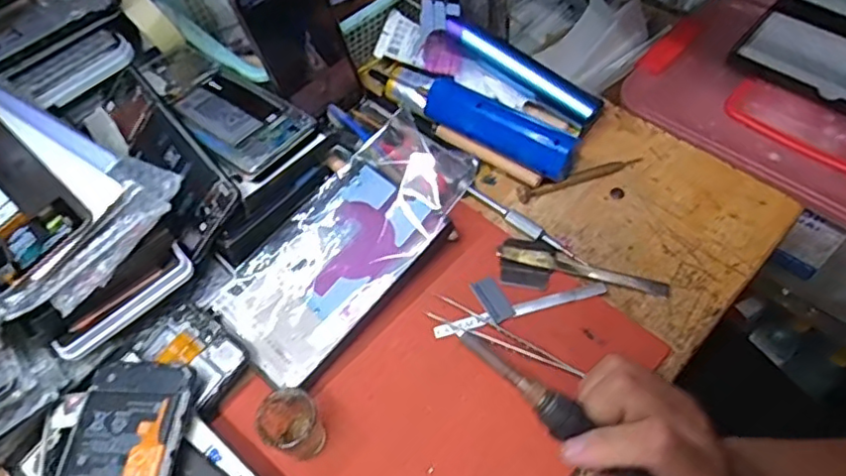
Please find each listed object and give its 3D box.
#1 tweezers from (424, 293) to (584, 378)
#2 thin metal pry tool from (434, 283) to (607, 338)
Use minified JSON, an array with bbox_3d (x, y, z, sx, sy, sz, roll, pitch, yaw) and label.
[{"bbox_3d":[0.056,0.070,0.433,0.115,0.010,0.019,25,63,20],"label":"tweezers"},{"bbox_3d":[0.071,0.052,0.449,0.129,0.004,0.010,-15,57,-5],"label":"thin metal pry tool"}]

